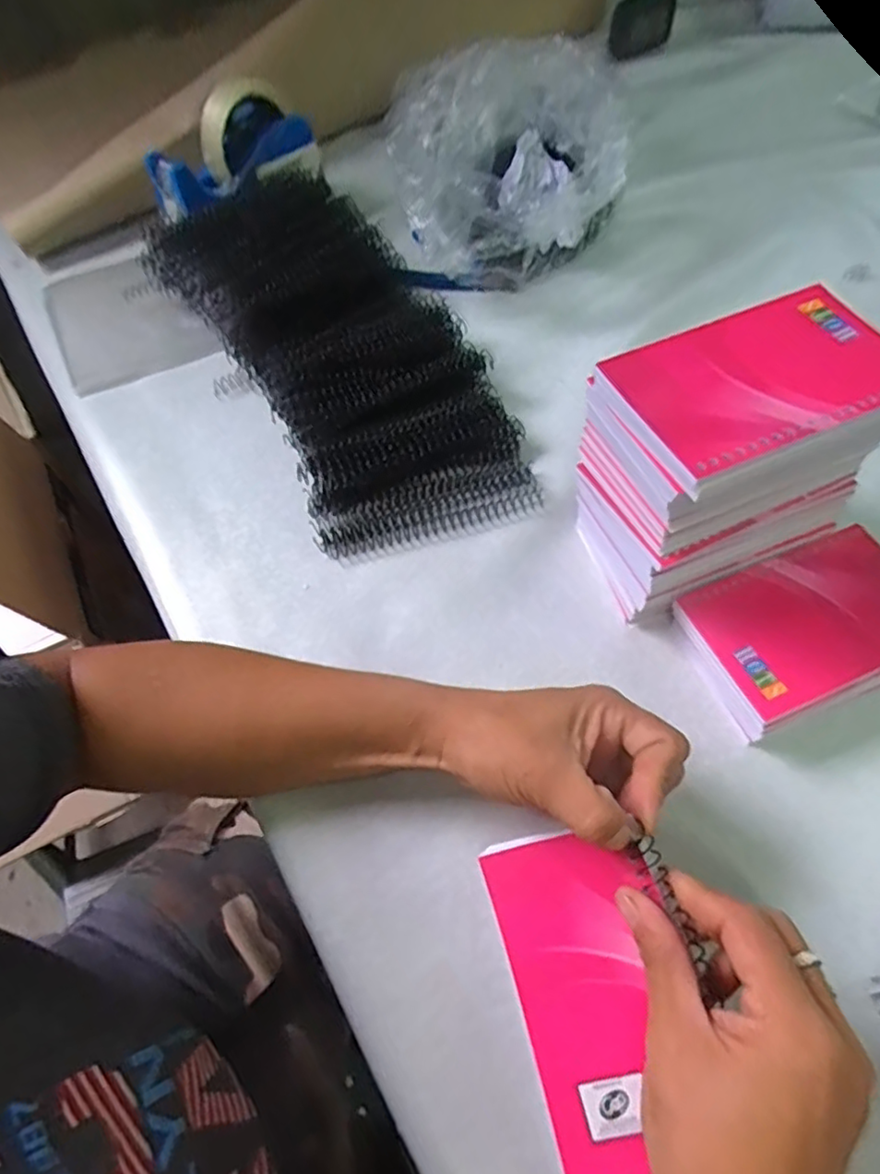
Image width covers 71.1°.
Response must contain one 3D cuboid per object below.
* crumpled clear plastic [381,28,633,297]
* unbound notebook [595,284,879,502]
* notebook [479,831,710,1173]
[{"bbox_3d":[0.070,-0.373,0.540,0.175,0.127,0.253,11,60,9],"label":"crumpled clear plastic"},{"bbox_3d":[0.148,-0.095,0.284,0.135,0.011,0.078,-23,61,-10],"label":"unbound notebook"},{"bbox_3d":[0.071,0.172,0.262,0.083,0.012,0.129,-25,71,21],"label":"notebook"}]

